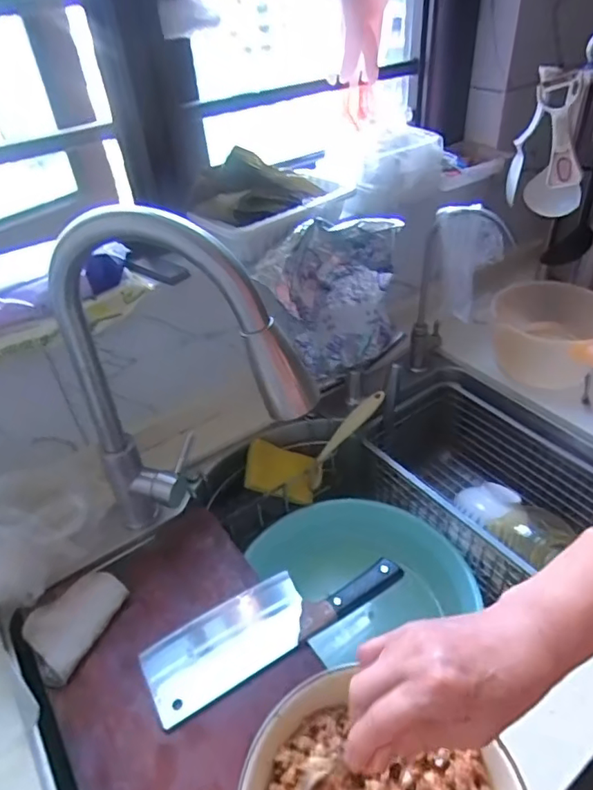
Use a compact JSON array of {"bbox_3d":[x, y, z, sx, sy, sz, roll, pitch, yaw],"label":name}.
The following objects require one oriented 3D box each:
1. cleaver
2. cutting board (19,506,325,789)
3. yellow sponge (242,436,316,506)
[{"bbox_3d":[-0.024,0.240,0.581,0.279,0.014,0.079,-23,43,-20],"label":"cleaver"},{"bbox_3d":[-0.112,0.289,0.543,0.242,0.010,0.359,-28,45,-25],"label":"cutting board"},{"bbox_3d":[-0.021,0.113,0.794,0.110,0.022,0.074,20,60,-26],"label":"yellow sponge"}]

